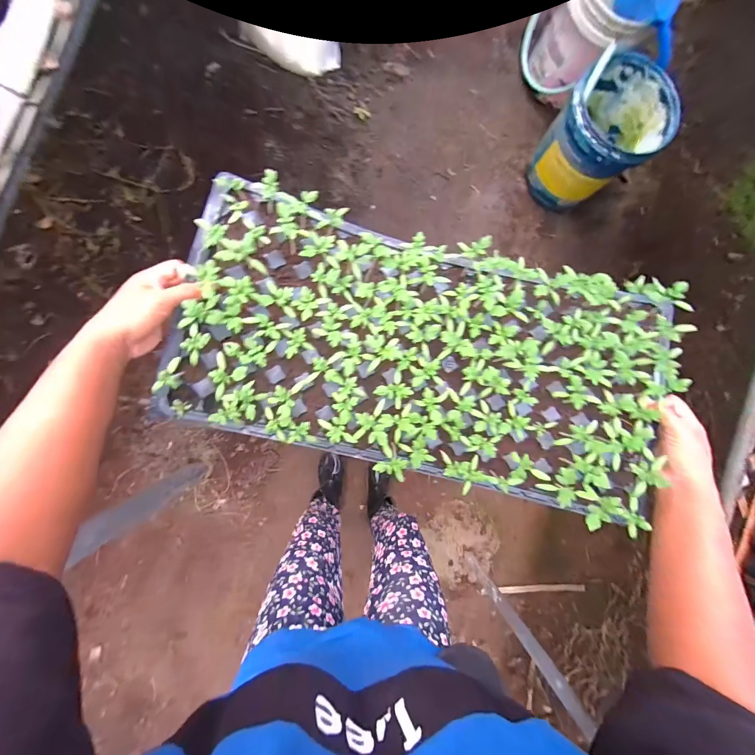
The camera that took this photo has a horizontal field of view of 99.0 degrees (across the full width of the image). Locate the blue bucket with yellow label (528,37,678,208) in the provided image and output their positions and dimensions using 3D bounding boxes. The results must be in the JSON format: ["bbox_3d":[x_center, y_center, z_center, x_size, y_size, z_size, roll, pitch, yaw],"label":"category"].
[{"bbox_3d":[0.687,-0.768,1.041,0.271,0.320,0.273,0,93,-4],"label":"blue bucket with yellow label"}]

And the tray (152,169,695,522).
[{"bbox_3d":[0.061,-0.028,0.382,0.549,0.099,0.282,13,88,-6],"label":"tray"}]

